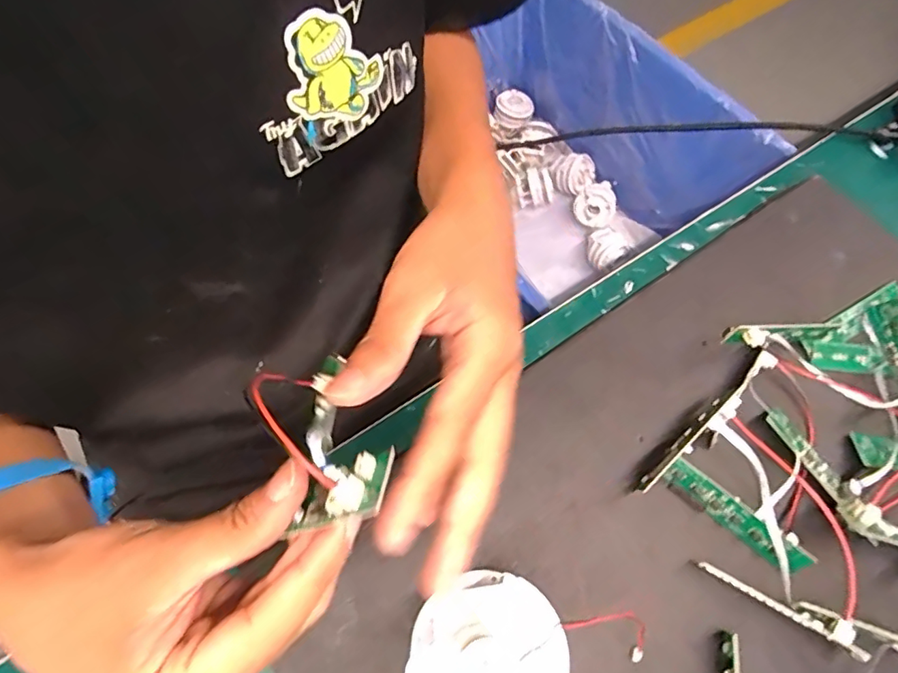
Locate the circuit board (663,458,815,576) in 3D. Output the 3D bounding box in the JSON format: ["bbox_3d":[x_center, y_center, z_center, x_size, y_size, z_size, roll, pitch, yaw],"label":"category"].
[{"bbox_3d":[0.157,0.099,0.286,0.078,0.023,0.008,38,47,18],"label":"circuit board"}]

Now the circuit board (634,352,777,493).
[{"bbox_3d":[0.155,0.049,0.305,0.121,0.027,0.011,-40,72,-15],"label":"circuit board"}]

